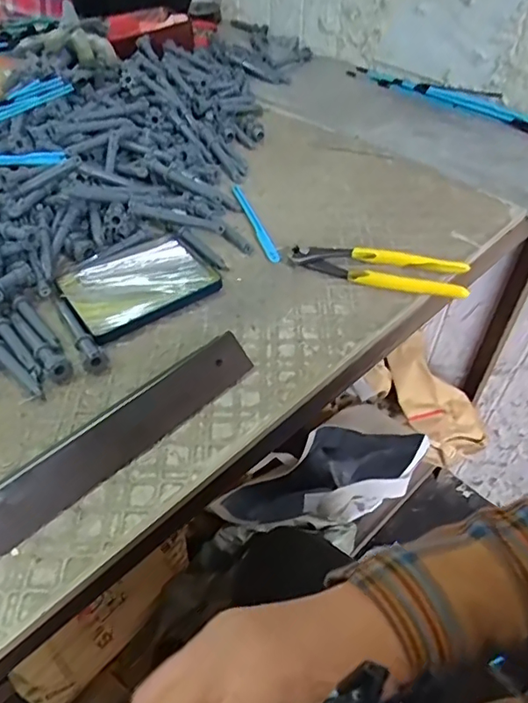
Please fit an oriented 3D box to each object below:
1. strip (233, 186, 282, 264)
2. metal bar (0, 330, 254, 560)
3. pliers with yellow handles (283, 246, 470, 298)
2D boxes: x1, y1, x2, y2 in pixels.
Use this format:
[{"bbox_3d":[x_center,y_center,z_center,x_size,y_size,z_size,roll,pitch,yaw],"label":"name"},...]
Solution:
[{"bbox_3d":[-0.011,-0.139,0.567,0.011,0.004,0.137,-14,49,-14],"label":"strip"},{"bbox_3d":[-0.133,0.080,0.352,0.034,0.026,0.310,36,56,27],"label":"metal bar"},{"bbox_3d":[0.105,-0.081,0.508,0.165,0.020,0.044,16,49,12],"label":"pliers with yellow handles"}]

